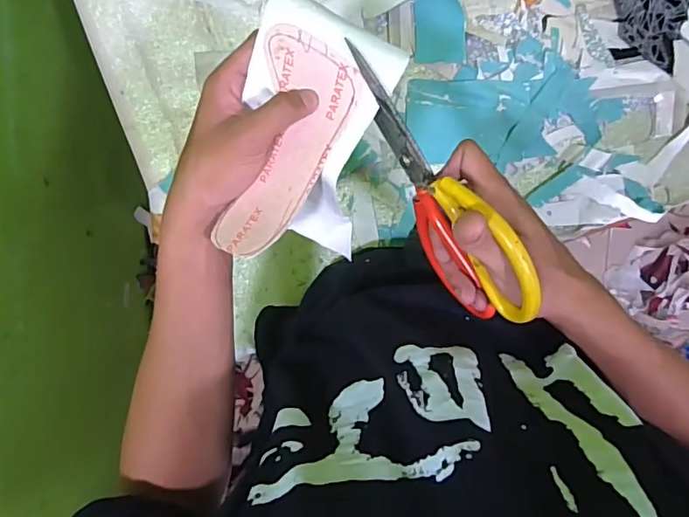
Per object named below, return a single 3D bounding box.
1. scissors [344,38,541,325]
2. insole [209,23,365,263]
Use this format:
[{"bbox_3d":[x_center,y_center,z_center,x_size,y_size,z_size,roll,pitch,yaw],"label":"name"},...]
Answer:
[{"bbox_3d":[0.061,-0.038,0.364,0.014,0.105,0.197,-31,73,-10],"label":"scissors"},{"bbox_3d":[-0.039,-0.074,0.353,0.064,0.025,0.152,20,89,1],"label":"insole"}]

